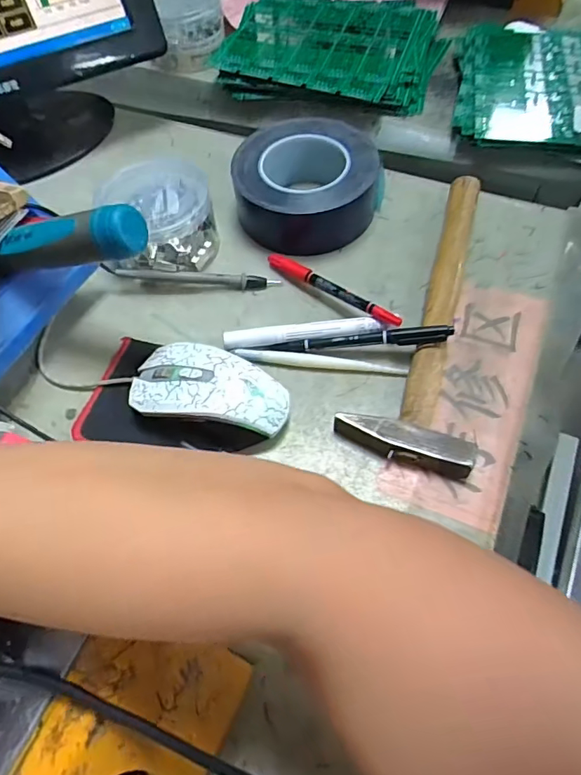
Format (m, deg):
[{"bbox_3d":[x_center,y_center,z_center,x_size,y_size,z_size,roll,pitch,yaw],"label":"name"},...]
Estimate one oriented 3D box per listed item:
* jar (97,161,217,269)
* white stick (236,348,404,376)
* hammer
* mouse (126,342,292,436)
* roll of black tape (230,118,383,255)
[{"bbox_3d":[-0.118,-0.152,0.461,0.100,0.055,0.097,-1,59,2],"label":"jar"},{"bbox_3d":[0.024,-0.021,0.395,0.131,0.009,0.011,4,59,5],"label":"white stick"},{"bbox_3d":[0.123,-0.069,0.412,0.091,0.022,0.285,16,61,12],"label":"hammer"},{"bbox_3d":[-0.060,0.005,0.368,0.116,0.041,0.059,16,61,12],"label":"mouse"},{"bbox_3d":[0.015,-0.194,0.481,0.131,0.057,0.131,-1,59,2],"label":"roll of black tape"}]

